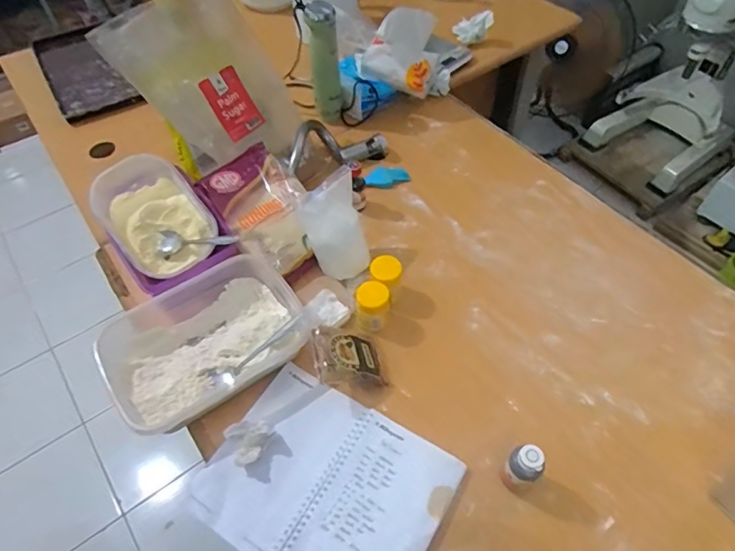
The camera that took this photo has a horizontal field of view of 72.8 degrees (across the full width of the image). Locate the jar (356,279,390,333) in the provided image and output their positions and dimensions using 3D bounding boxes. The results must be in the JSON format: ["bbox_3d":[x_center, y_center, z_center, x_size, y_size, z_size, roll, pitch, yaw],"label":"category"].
[{"bbox_3d":[0.007,0.042,0.695,0.042,0.061,0.044,-1,53,2],"label":"jar"}]

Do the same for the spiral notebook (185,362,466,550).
[{"bbox_3d":[-0.050,0.241,0.579,0.264,0.010,0.207,26,59,20],"label":"spiral notebook"}]

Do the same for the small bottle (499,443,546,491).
[{"bbox_3d":[0.171,0.212,0.549,0.028,0.078,0.035,-32,58,-20],"label":"small bottle"}]

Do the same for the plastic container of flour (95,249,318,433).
[{"bbox_3d":[-0.212,0.089,0.673,0.259,0.061,0.180,-31,58,-19],"label":"plastic container of flour"}]

